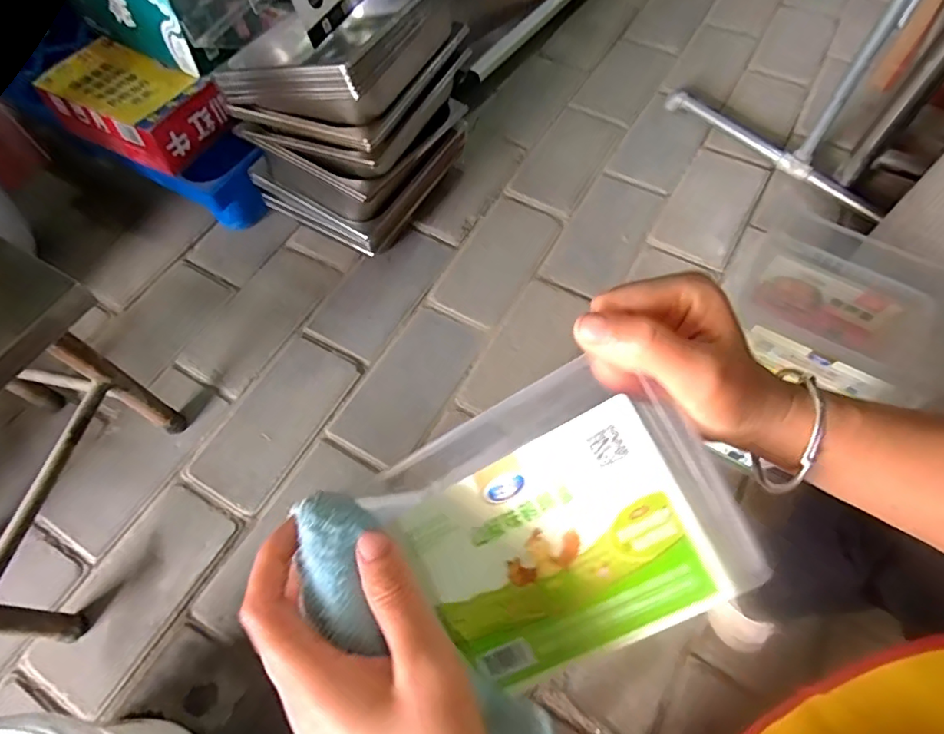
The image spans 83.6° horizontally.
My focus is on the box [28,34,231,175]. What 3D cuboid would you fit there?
[{"bbox_3d":[-0.583,-0.453,0.929,0.280,0.094,0.163,25,66,13],"label":"box"}]

